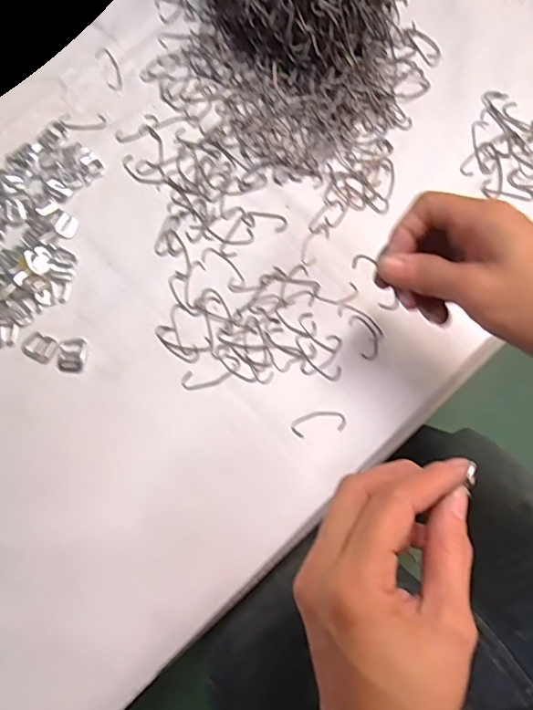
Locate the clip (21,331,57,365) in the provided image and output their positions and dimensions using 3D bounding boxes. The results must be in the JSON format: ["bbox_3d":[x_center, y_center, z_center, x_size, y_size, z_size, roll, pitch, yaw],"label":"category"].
[{"bbox_3d":[-0.163,-0.005,0.371,0.026,0.004,0.019,24,77,7],"label":"clip"}]

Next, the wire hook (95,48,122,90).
[{"bbox_3d":[-0.133,-0.243,0.441,0.014,0.004,0.045,-24,76,-5],"label":"wire hook"}]

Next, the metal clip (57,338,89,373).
[{"bbox_3d":[-0.137,0.000,0.368,0.019,0.004,0.025,1,75,2],"label":"metal clip"}]

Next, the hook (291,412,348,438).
[{"bbox_3d":[0.035,0.046,0.352,0.037,0.004,0.015,-9,75,-1],"label":"hook"}]

